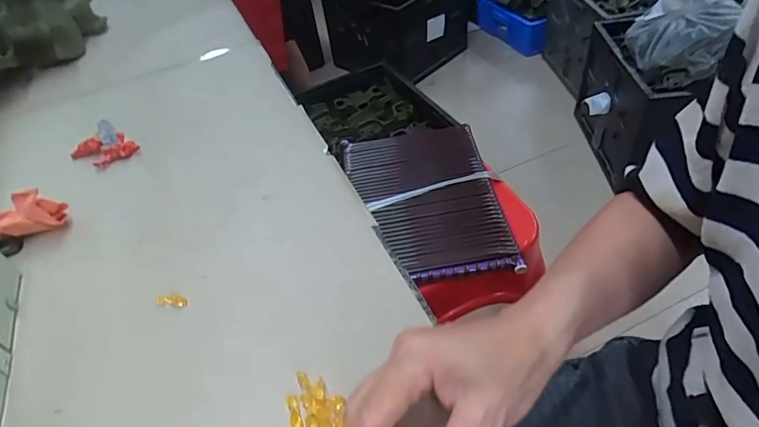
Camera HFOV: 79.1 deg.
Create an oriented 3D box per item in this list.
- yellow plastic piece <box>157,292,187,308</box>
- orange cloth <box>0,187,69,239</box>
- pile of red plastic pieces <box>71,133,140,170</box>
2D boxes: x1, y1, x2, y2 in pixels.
[{"bbox_3d":[-0.160,0.067,0.354,0.025,0.008,0.008,5,44,10],"label":"yellow plastic piece"},{"bbox_3d":[-0.323,0.004,0.417,0.063,0.044,0.027,-14,44,-10],"label":"orange cloth"},{"bbox_3d":[-0.300,-0.070,0.502,0.061,0.019,0.043,20,48,23],"label":"pile of red plastic pieces"}]

